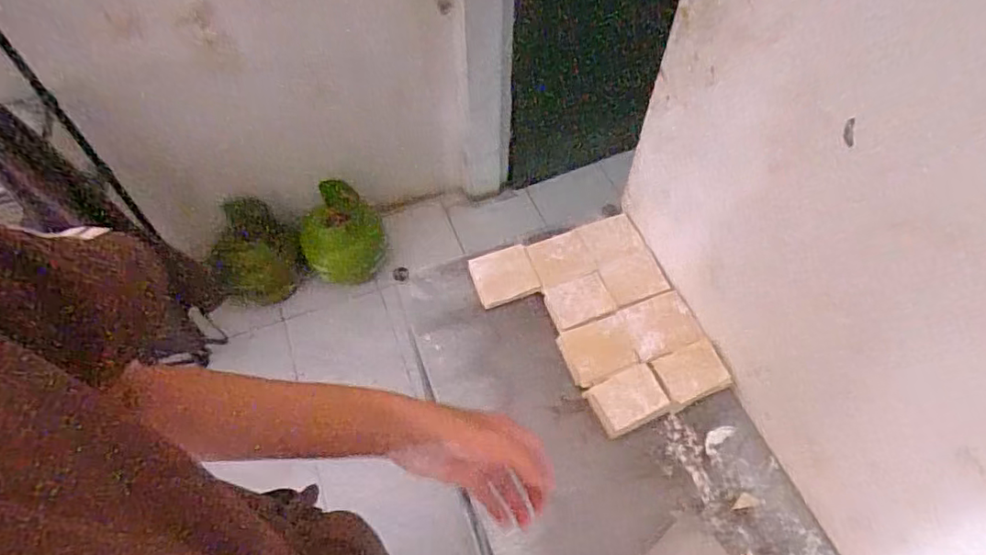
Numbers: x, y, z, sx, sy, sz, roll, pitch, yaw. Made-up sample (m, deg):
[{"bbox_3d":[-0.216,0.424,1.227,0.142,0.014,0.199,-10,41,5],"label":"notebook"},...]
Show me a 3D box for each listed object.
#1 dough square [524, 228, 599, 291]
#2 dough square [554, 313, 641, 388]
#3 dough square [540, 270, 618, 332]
[{"bbox_3d":[0.103,-0.027,0.863,0.090,0.012,0.074,-20,75,-13],"label":"dough square"},{"bbox_3d":[0.149,0.102,0.806,0.098,0.017,0.080,-17,58,-11],"label":"dough square"},{"bbox_3d":[0.126,0.033,0.837,0.091,0.011,0.070,-17,58,-11],"label":"dough square"}]

